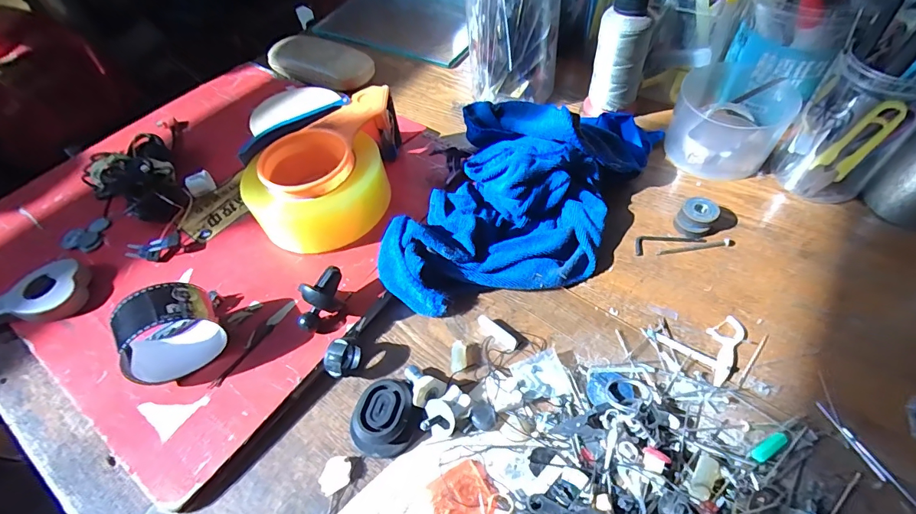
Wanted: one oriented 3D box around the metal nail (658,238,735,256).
[{"bbox_3d":[0.203,-0.008,0.368,0.065,0.004,0.007,-7,52,-1],"label":"metal nail"}]

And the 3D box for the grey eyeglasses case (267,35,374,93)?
[{"bbox_3d":[-0.183,-0.257,0.565,0.145,0.037,0.061,19,56,18],"label":"grey eyeglasses case"}]

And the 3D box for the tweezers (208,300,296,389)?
[{"bbox_3d":[-0.155,0.063,0.327,0.011,0.004,0.080,25,58,22],"label":"tweezers"}]

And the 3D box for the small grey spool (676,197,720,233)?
[{"bbox_3d":[0.208,-0.035,0.377,0.027,0.020,0.030,36,62,28],"label":"small grey spool"}]

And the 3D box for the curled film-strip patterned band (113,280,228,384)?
[{"bbox_3d":[-0.206,0.049,0.305,0.056,0.063,0.047,-27,54,-16],"label":"curled film-strip patterned band"}]

